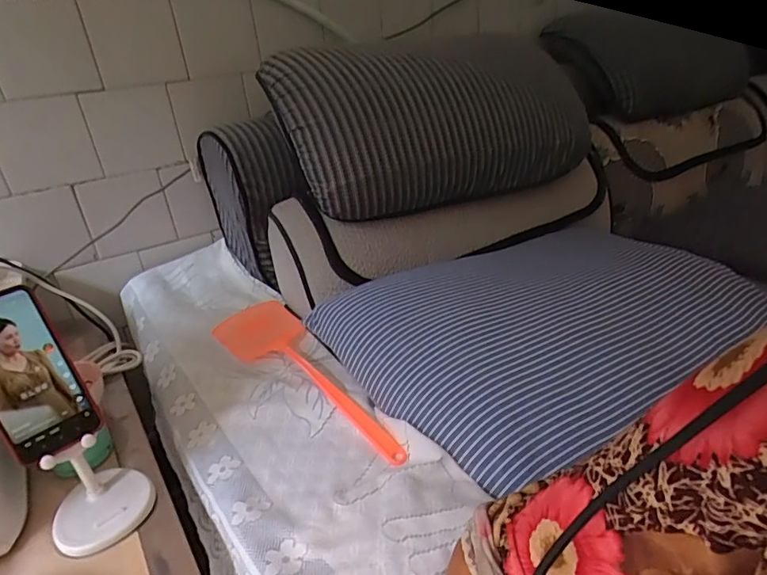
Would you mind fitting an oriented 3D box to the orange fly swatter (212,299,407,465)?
[{"bbox_3d":[-0.112,0.114,0.708,0.119,0.018,0.449,-24,30,-32],"label":"orange fly swatter"}]

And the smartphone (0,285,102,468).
[{"bbox_3d":[-0.341,0.084,0.462,0.073,0.162,0.008,-29,14,-35],"label":"smartphone"}]

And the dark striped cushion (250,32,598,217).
[{"bbox_3d":[0.112,-0.254,0.850,0.587,0.233,0.172,-5,23,-29],"label":"dark striped cushion"}]

